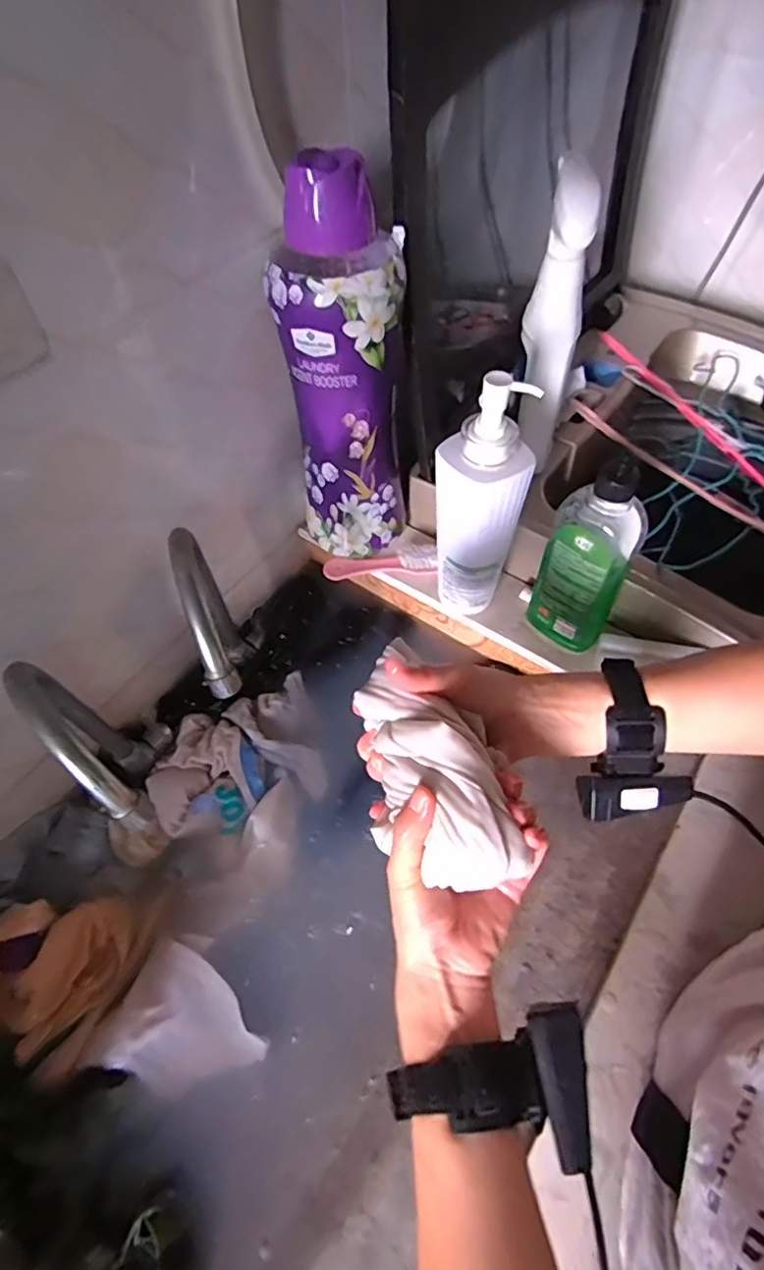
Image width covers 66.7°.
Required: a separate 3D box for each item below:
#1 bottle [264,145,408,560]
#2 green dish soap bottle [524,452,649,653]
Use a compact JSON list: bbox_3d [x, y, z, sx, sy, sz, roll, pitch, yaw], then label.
[{"bbox_3d":[-0.026,-0.219,0.528,0.106,0.328,0.081,-37,61,-21],"label":"bottle"},{"bbox_3d":[0.183,-0.068,0.513,0.071,0.198,0.056,33,62,22],"label":"green dish soap bottle"}]

